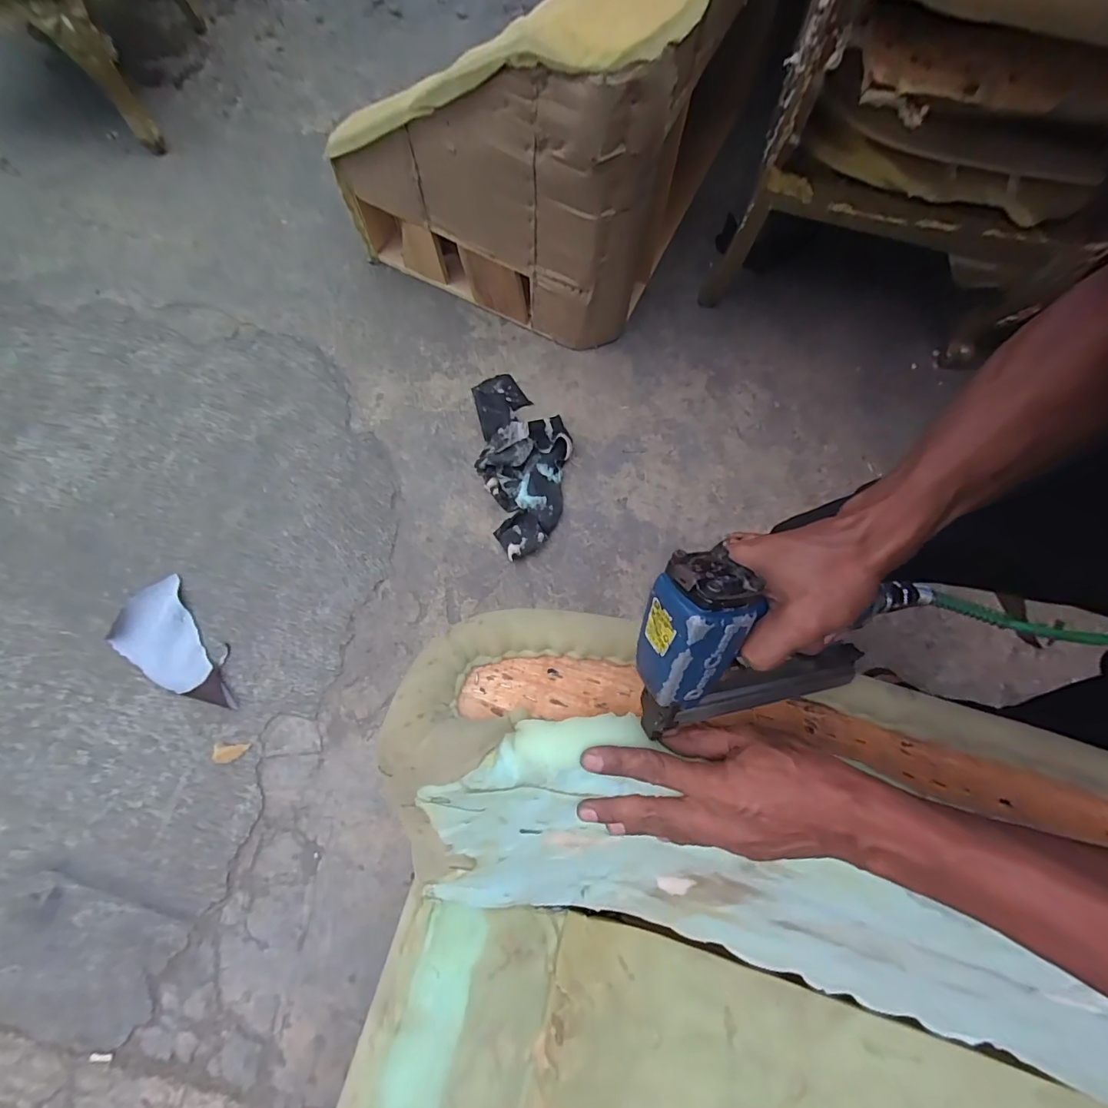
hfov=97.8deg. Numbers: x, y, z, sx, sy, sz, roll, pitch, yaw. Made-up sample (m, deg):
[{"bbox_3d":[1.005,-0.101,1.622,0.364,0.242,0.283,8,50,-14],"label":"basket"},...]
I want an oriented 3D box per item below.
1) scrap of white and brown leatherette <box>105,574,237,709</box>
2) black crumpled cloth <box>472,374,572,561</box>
[{"bbox_3d":[-0.777,0.204,0.989,0.164,0.017,0.308,-40,79,-10],"label":"scrap of white and brown leatherette"},{"bbox_3d":[-0.068,-0.243,1.085,0.211,0.077,0.414,-6,76,-2],"label":"black crumpled cloth"}]

